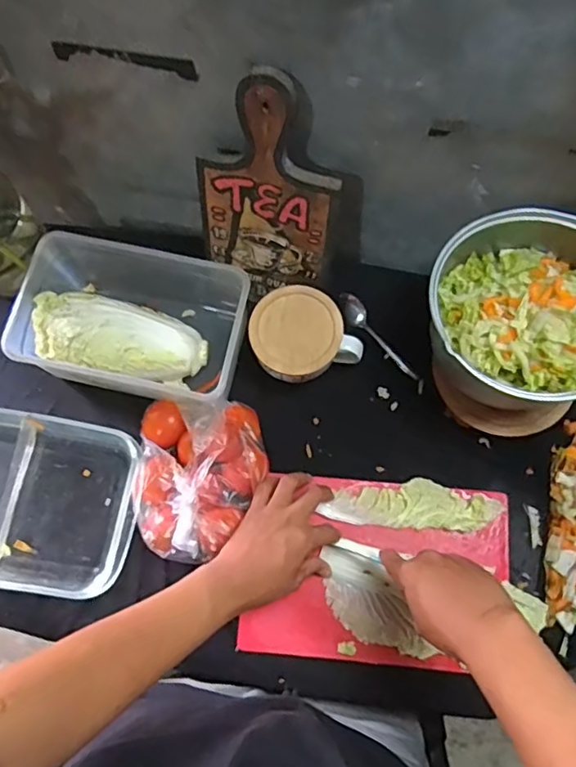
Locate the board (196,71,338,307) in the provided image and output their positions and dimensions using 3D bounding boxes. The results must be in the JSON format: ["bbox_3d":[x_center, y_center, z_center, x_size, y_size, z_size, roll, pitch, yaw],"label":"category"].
[{"bbox_3d":[-0.022,-0.176,0.564,0.134,0.253,0.009,16,60,7],"label":"board"}]

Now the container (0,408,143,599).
[{"bbox_3d":[-0.303,0.122,0.622,0.286,0.047,0.177,8,74,4],"label":"container"}]

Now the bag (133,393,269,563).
[{"bbox_3d":[-0.092,0.097,0.607,0.135,0.073,0.167,-6,74,0],"label":"bag"}]

